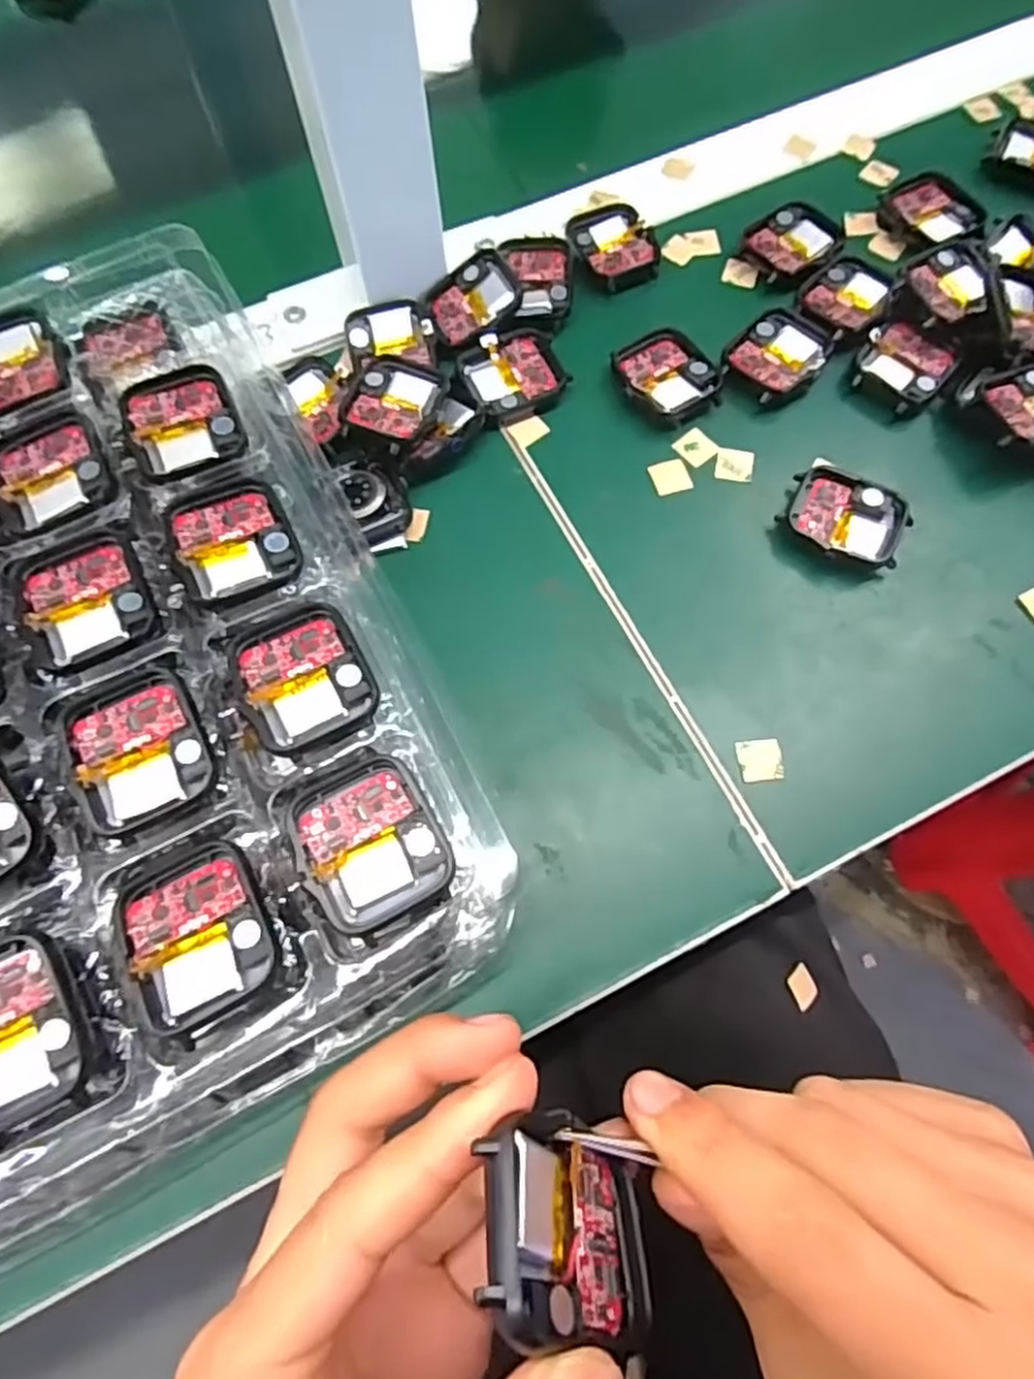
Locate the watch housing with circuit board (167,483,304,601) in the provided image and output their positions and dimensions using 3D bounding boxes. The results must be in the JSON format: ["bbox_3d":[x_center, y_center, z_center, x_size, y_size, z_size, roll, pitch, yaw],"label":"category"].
[{"bbox_3d":[-0.093,-0.050,0.234,0.037,0.006,0.041,-22,70,-7],"label":"watch housing with circuit board"}]

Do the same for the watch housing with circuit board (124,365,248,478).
[{"bbox_3d":[-0.117,-0.095,0.252,0.036,0.007,0.042,-22,70,-6],"label":"watch housing with circuit board"}]

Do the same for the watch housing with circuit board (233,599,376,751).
[{"bbox_3d":[-0.065,-0.004,0.218,0.039,0.005,0.044,-22,70,-7],"label":"watch housing with circuit board"}]

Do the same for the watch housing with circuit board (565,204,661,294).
[{"bbox_3d":[0.048,-0.213,0.344,0.038,0.009,0.046,-23,70,-7],"label":"watch housing with circuit board"}]

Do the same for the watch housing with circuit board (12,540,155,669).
[{"bbox_3d":[-0.135,-0.028,0.225,0.034,0.004,0.042,-27,71,-8],"label":"watch housing with circuit board"}]

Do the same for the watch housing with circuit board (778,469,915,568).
[{"bbox_3d":[0.133,-0.068,0.291,0.047,0.012,0.040,26,72,11],"label":"watch housing with circuit board"}]

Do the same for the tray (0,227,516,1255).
[{"bbox_3d":[-0.175,-0.003,0.226,0.264,0.037,0.304,-25,70,-8],"label":"tray"}]

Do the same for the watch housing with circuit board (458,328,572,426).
[{"bbox_3d":[-0.002,-0.140,0.317,0.042,0.013,0.037,-22,70,-6],"label":"watch housing with circuit board"}]

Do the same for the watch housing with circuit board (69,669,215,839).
[{"bbox_3d":[-0.109,0.016,0.206,0.036,0.004,0.043,-21,70,-6],"label":"watch housing with circuit board"}]

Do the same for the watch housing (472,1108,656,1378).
[{"bbox_3d":[0.012,0.108,0.143,0.008,0.047,0.038,-32,29,26],"label":"watch housing"}]

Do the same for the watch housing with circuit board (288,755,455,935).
[{"bbox_3d":[-0.041,0.042,0.200,0.038,0.008,0.046,-25,70,-8],"label":"watch housing with circuit board"}]

